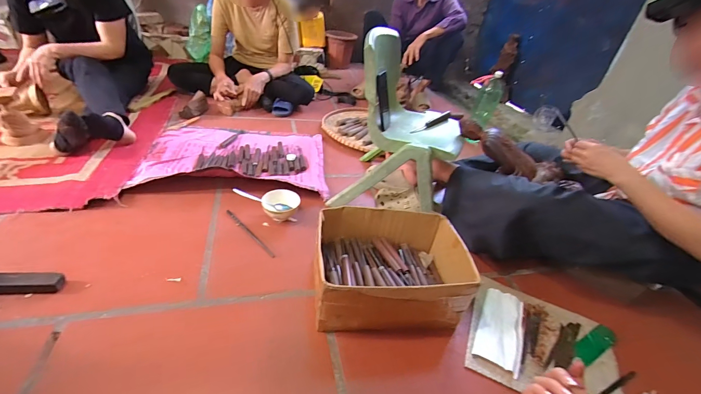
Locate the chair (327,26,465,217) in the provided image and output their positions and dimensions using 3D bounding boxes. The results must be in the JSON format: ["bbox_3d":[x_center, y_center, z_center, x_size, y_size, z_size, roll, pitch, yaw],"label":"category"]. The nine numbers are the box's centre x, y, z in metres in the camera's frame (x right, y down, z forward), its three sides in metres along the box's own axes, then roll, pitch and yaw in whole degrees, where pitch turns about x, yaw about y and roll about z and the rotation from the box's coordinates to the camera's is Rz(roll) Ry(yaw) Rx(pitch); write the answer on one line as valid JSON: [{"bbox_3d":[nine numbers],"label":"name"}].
[{"bbox_3d":[0.180,-0.217,0.987,0.309,0.443,0.356,21,36,16],"label":"chair"}]

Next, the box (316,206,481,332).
[{"bbox_3d":[0.090,0.160,0.754,0.323,0.154,0.257,2,35,-9],"label":"box"}]

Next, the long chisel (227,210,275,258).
[{"bbox_3d":[-0.278,0.097,0.887,0.016,0.004,0.229,-25,46,-38],"label":"long chisel"}]

